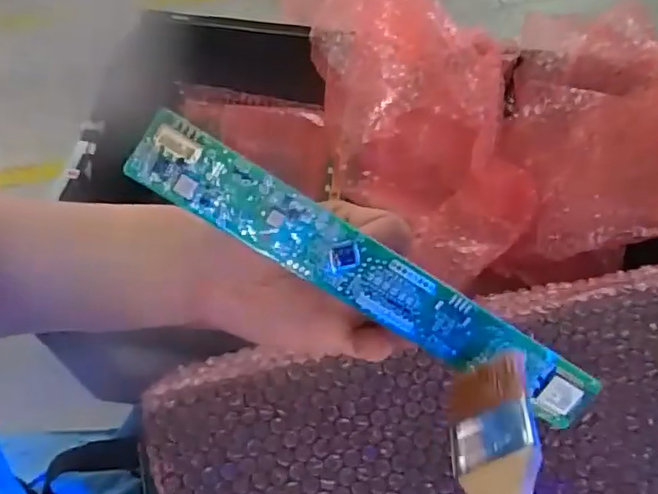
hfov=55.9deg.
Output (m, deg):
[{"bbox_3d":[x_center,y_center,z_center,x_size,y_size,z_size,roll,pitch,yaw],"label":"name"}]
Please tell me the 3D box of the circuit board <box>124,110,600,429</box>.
[{"bbox_3d":[0.021,0.016,0.227,0.198,0.005,0.025,31,102,-17],"label":"circuit board"}]

